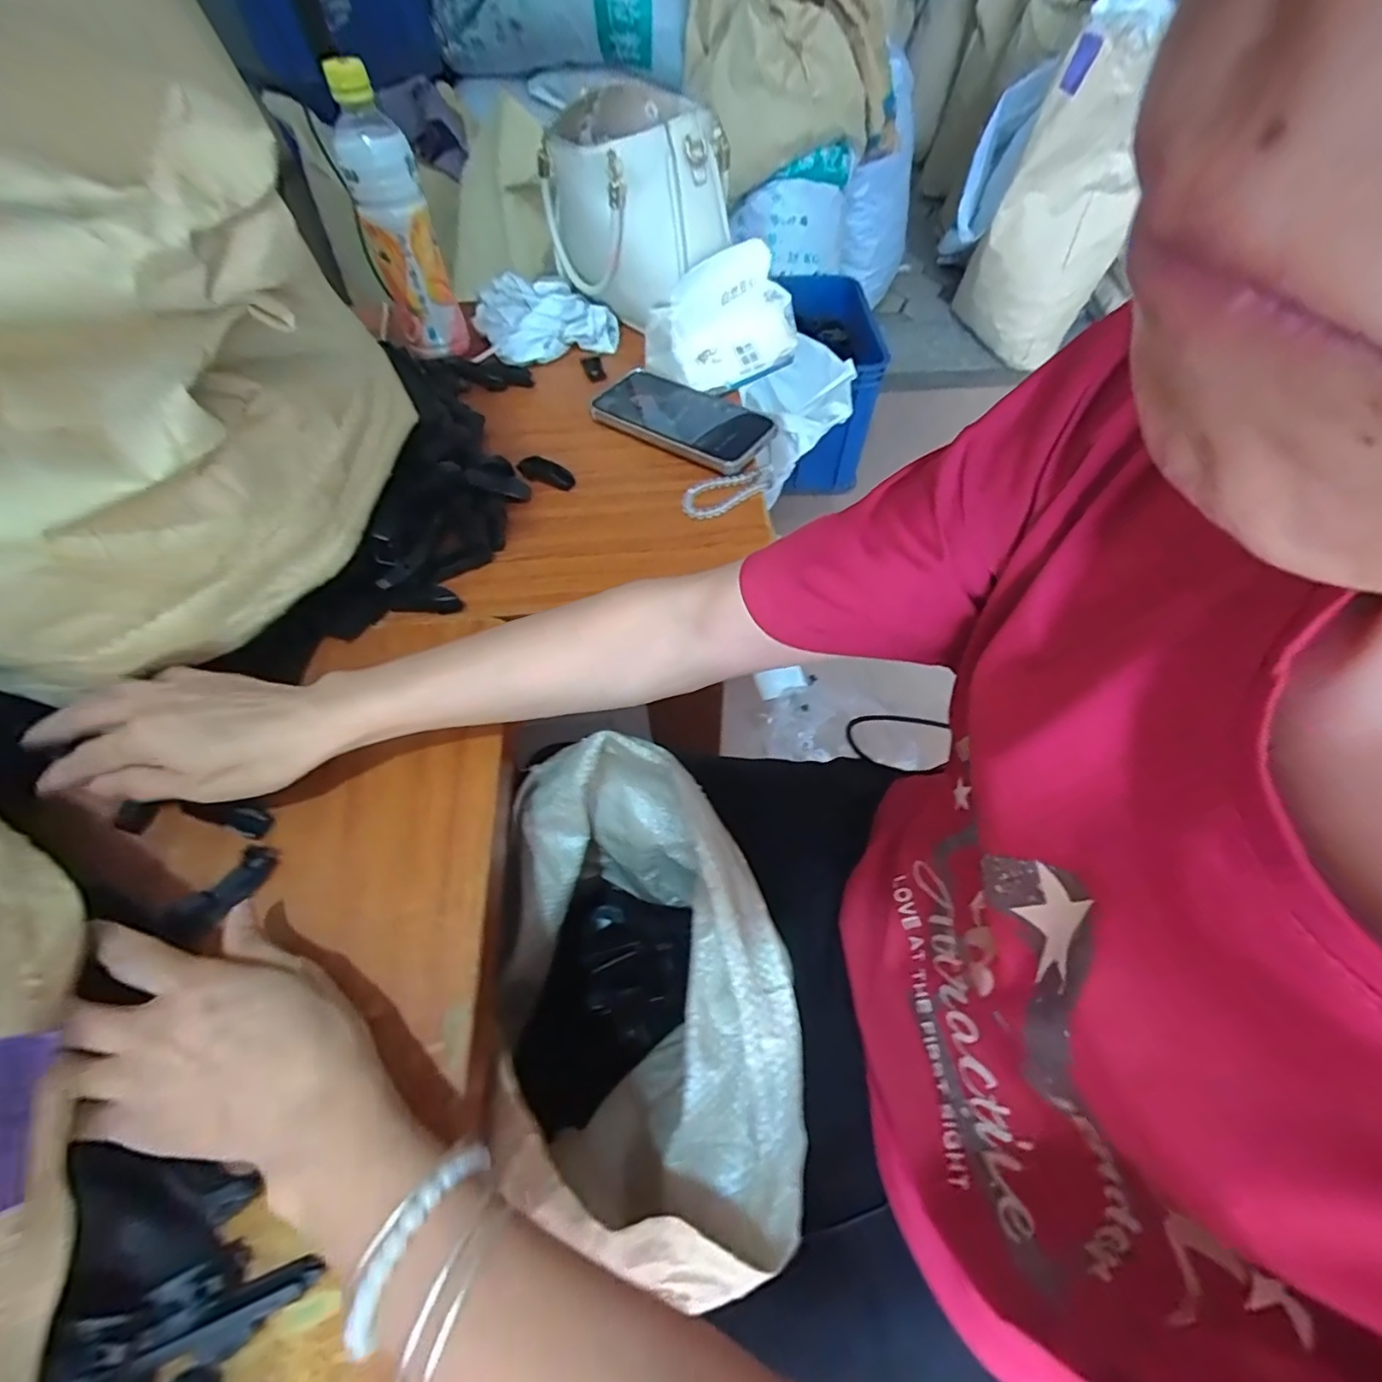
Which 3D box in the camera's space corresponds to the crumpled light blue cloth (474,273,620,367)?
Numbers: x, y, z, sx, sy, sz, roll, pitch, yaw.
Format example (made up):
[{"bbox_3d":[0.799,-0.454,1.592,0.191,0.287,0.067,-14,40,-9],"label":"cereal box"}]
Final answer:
[{"bbox_3d":[-0.163,-0.413,0.658,0.140,0.046,0.125,-21,59,-14],"label":"crumpled light blue cloth"}]

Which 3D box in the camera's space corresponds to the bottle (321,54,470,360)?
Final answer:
[{"bbox_3d":[-0.262,-0.412,0.547,0.061,0.219,0.056,-21,58,-13],"label":"bottle"}]

